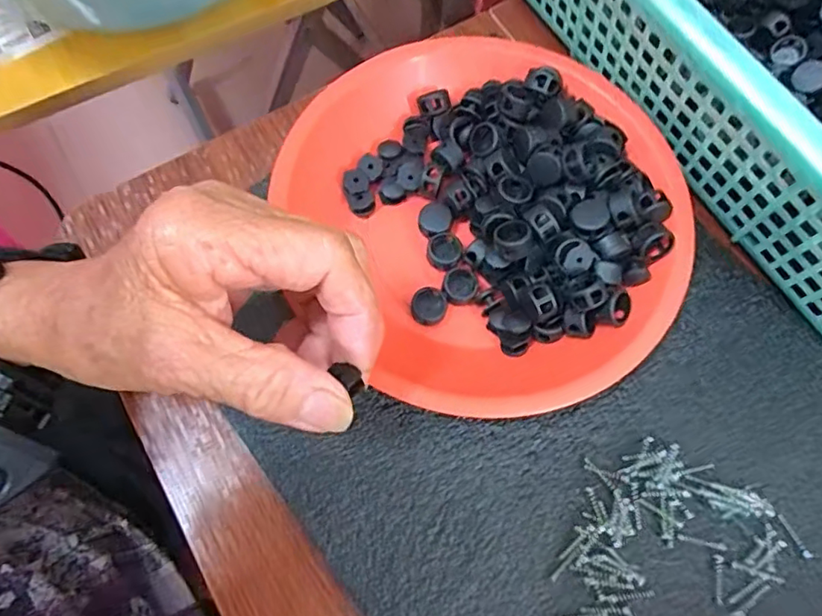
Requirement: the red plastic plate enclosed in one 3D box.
[{"bbox_3d":[0.044,-0.053,0.272,0.181,0.035,0.190,0,72,0],"label":"red plastic plate"}]

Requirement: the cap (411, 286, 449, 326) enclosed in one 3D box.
[{"bbox_3d":[0.009,-0.001,0.268,0.017,0.007,0.017,12,72,4],"label":"cap"}]

